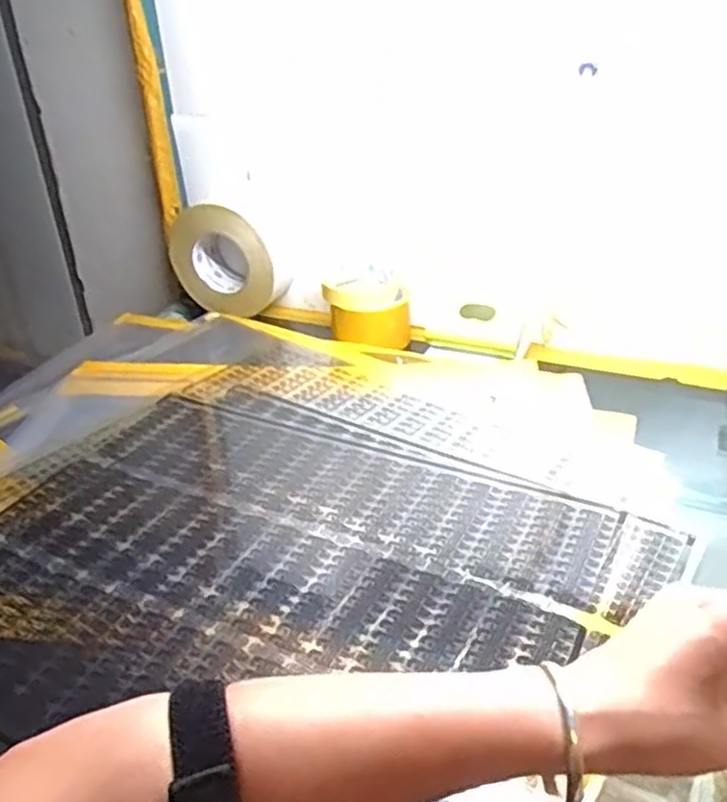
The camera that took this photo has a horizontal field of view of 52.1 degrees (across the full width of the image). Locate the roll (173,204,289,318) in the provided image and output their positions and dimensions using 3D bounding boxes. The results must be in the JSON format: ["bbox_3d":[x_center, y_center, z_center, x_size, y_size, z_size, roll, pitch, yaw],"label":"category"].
[{"bbox_3d":[-0.166,-0.168,0.907,0.140,0.127,0.043,6,32,17],"label":"roll"}]

